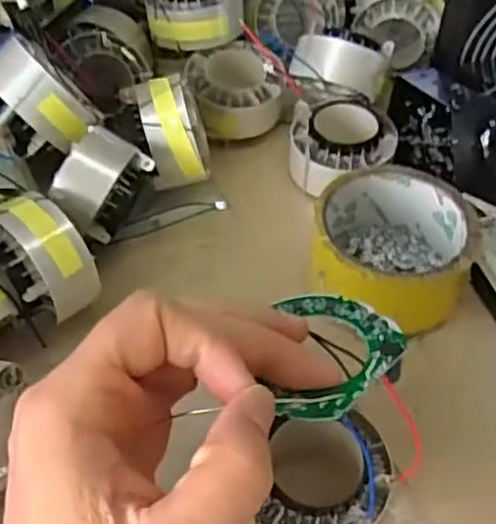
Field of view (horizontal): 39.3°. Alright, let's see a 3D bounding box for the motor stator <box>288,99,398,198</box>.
[{"bbox_3d":[0.059,-0.073,0.437,0.065,0.032,0.065,-2,49,-1],"label":"motor stator"}]

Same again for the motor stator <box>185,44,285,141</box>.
[{"bbox_3d":[-0.008,-0.116,0.472,0.061,0.039,0.061,-11,50,-8],"label":"motor stator"}]

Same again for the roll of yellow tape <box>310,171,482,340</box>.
[{"bbox_3d":[0.078,-0.006,0.377,0.082,0.046,0.087,16,51,15],"label":"roll of yellow tape"}]

